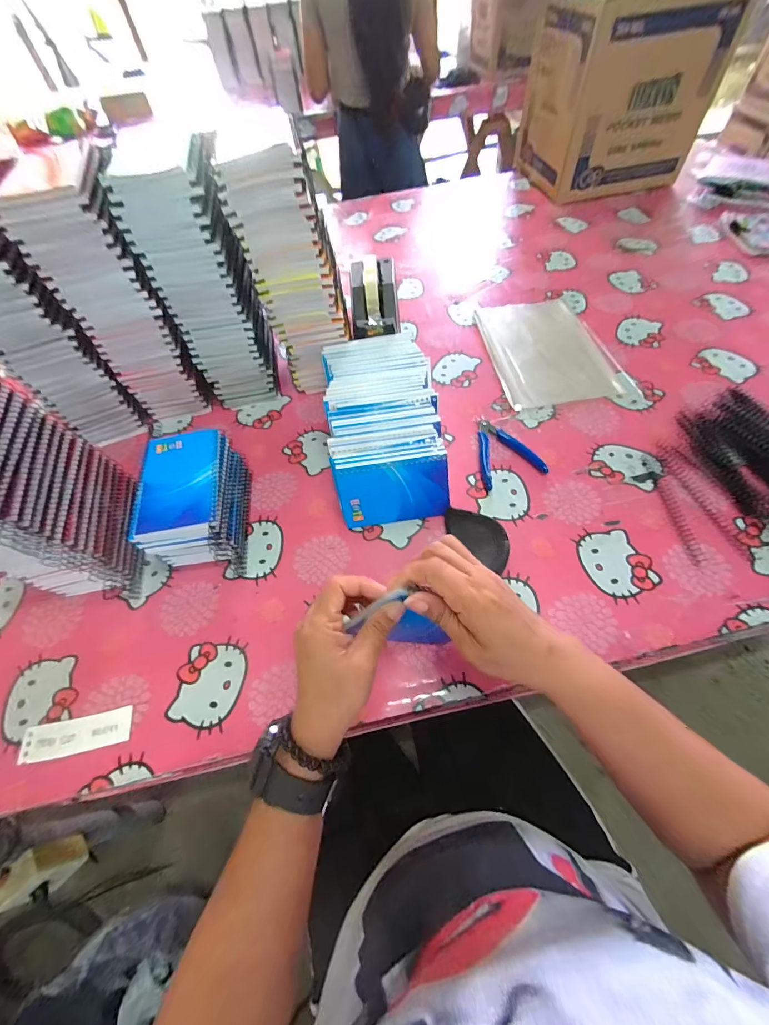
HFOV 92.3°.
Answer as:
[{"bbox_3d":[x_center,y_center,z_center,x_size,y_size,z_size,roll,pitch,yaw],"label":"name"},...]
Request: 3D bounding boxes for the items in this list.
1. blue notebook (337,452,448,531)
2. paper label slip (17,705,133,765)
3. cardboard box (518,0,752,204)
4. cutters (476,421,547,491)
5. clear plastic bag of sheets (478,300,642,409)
[{"bbox_3d":[0.013,-0.024,0.450,0.131,0.079,0.005,-9,26,0],"label":"blue notebook"},{"bbox_3d":[-0.309,0.223,0.370,0.106,0.004,0.032,-12,59,-3],"label":"paper label slip"},{"bbox_3d":[0.523,-0.950,0.836,0.300,0.306,0.248,-13,59,-3],"label":"cardboard box"},{"bbox_3d":[0.158,-0.086,0.508,0.082,0.010,0.107,-17,59,-6],"label":"cutters"},{"bbox_3d":[0.270,-0.276,0.617,0.188,0.010,0.252,-8,59,0],"label":"clear plastic bag of sheets"}]

